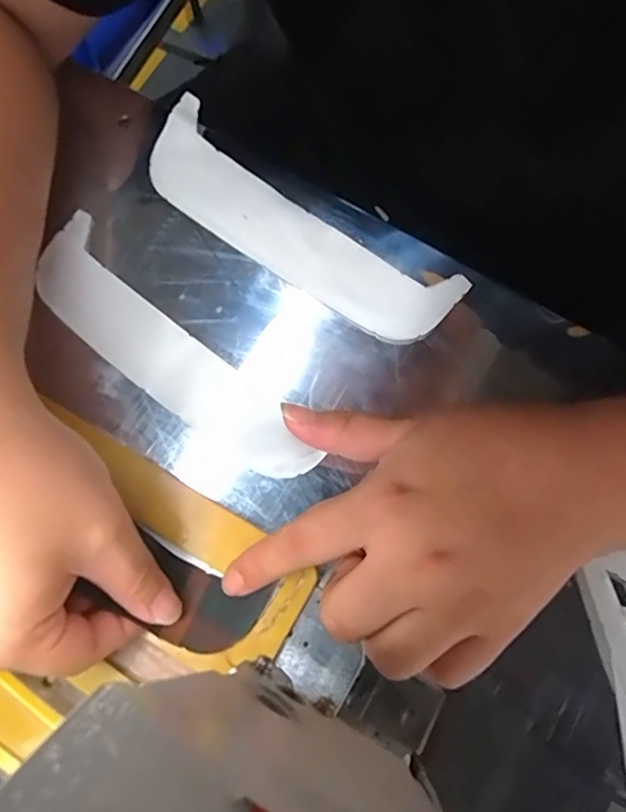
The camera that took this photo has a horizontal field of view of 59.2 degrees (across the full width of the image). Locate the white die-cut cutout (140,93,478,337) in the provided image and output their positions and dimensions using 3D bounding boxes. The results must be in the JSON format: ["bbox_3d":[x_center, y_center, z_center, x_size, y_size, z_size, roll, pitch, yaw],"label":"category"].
[{"bbox_3d":[-0.010,-0.101,0.313,0.195,0.005,0.054,35,87,7],"label":"white die-cut cutout"}]

